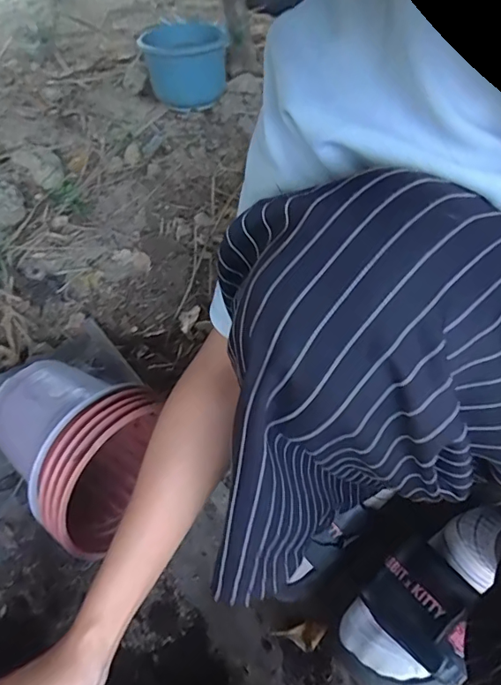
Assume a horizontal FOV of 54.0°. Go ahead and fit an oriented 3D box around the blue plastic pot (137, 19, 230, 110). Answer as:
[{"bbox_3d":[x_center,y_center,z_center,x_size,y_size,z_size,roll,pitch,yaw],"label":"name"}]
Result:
[{"bbox_3d":[-0.148,-0.657,1.156,0.172,0.133,0.195,6,47,2],"label":"blue plastic pot"}]

